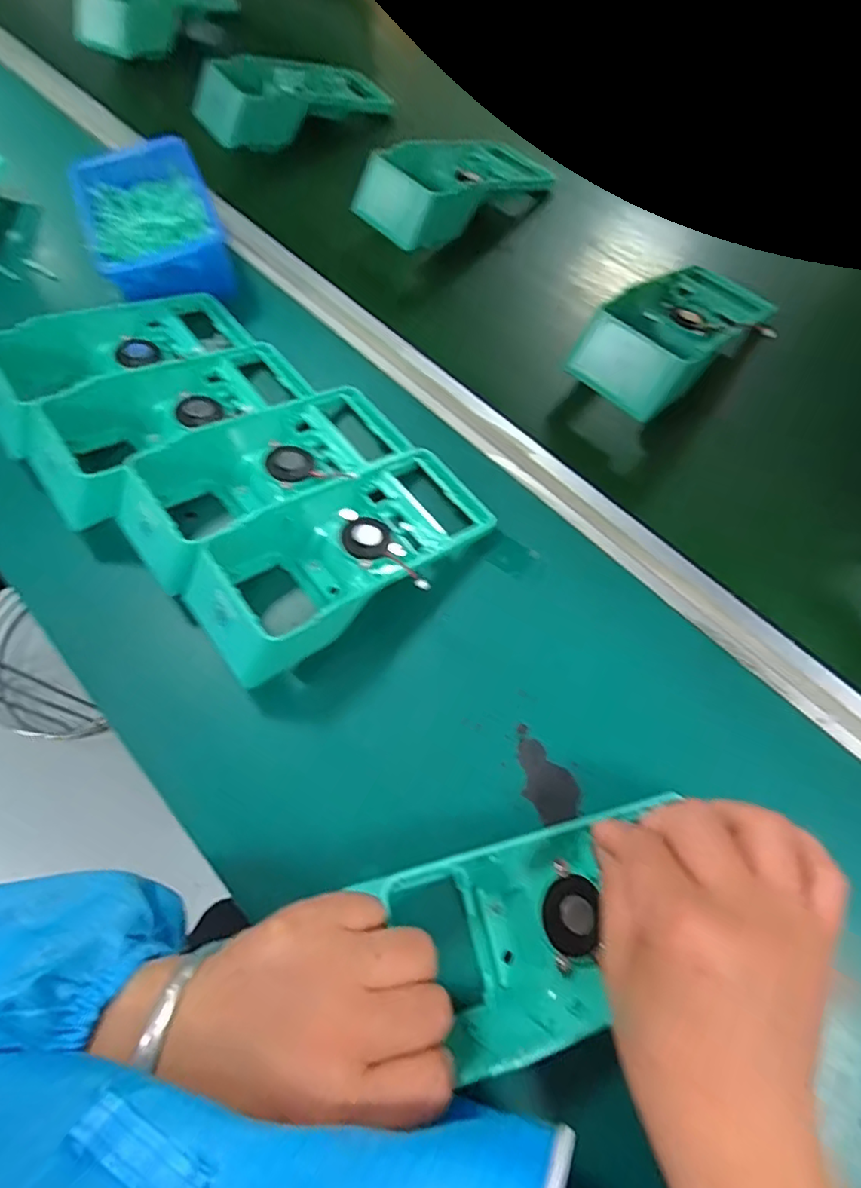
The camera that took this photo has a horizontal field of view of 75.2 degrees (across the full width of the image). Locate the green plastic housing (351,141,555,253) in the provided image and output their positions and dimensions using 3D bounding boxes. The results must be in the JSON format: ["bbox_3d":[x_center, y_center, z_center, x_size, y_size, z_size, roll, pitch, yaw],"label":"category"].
[{"bbox_3d":[0.021,-0.368,0.508,0.178,0.056,0.085,-34,71,-18],"label":"green plastic housing"}]

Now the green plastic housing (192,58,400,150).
[{"bbox_3d":[-0.137,-0.494,0.561,0.186,0.059,0.075,-21,68,-10],"label":"green plastic housing"}]

